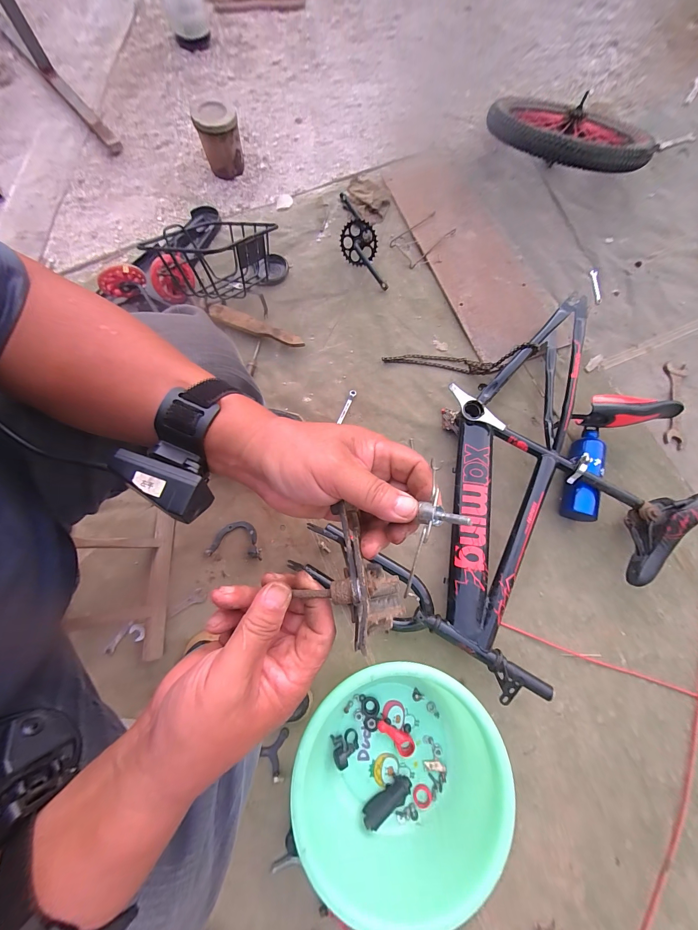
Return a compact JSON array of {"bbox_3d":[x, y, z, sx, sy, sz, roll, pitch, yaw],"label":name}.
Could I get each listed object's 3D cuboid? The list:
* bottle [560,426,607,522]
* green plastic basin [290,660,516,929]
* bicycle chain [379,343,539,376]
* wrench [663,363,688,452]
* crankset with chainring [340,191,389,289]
[{"bbox_3d":[0.545,0.013,0.722,0.080,0.080,0.226,18,77,3],"label":"bottle"},{"bbox_3d":[0.081,0.541,0.558,0.328,0.131,0.344,0,76,-1],"label":"green plastic basin"},{"bbox_3d":[0.265,-0.279,0.788,0.358,0.107,0.046,5,76,14],"label":"bicycle chain"},{"bbox_3d":[0.842,-0.156,0.806,0.055,0.015,0.235,14,76,2],"label":"wrench"},{"bbox_3d":[0.017,-0.638,0.873,0.093,0.093,0.324,-19,77,-6],"label":"crankset with chainring"}]

